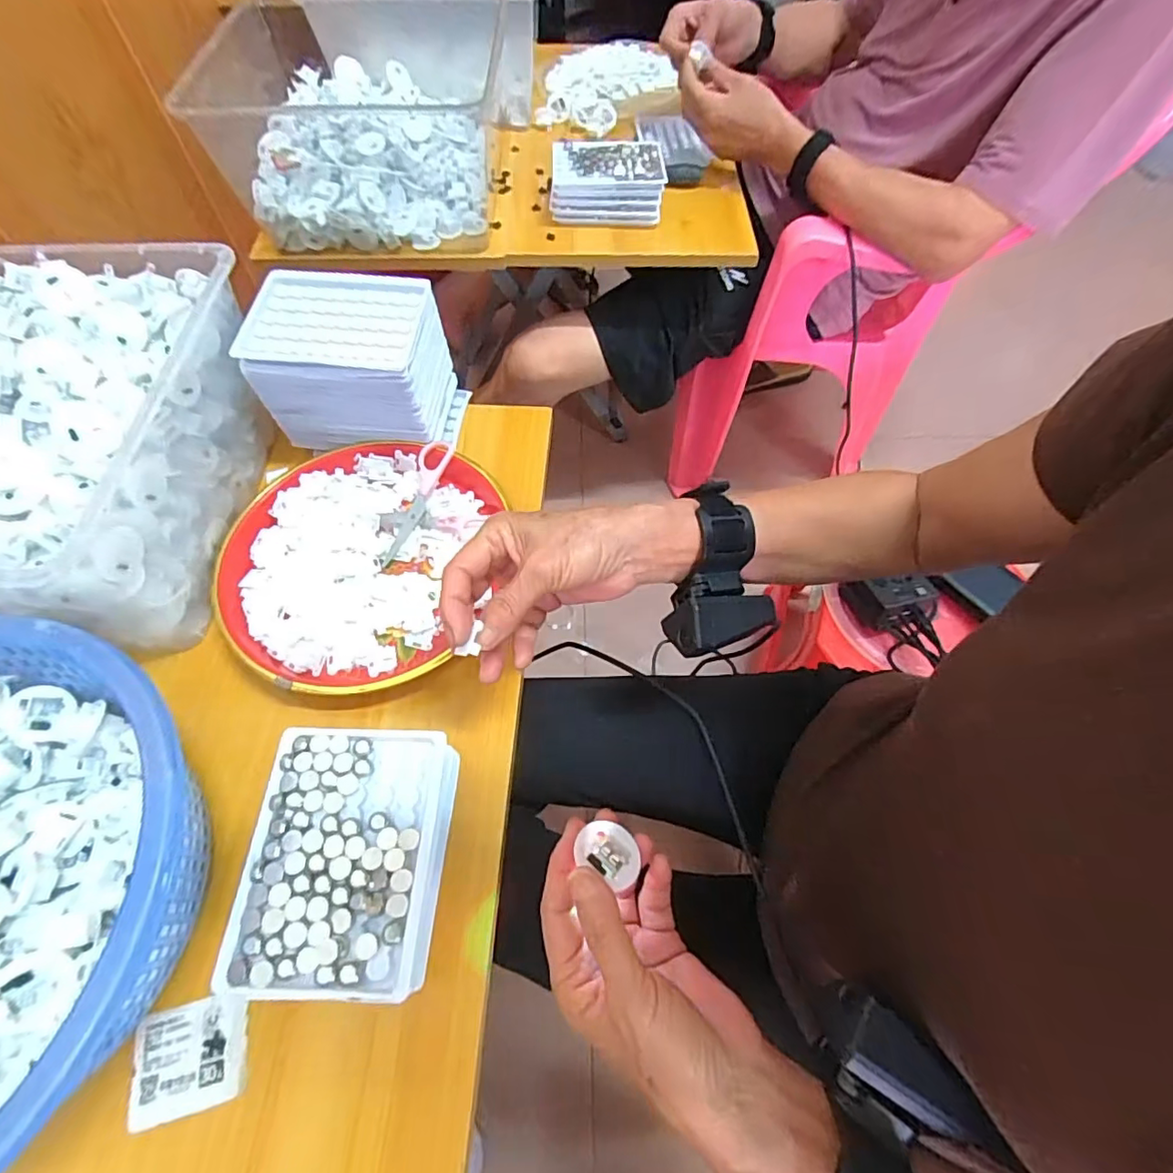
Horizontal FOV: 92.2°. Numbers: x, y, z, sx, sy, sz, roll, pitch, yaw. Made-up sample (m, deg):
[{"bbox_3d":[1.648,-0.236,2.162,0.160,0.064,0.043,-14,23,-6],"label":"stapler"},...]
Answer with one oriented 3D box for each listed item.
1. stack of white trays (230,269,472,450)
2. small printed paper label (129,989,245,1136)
[{"bbox_3d":[-0.189,-0.182,0.473,0.135,0.098,0.096,3,62,1],"label":"stack of white trays"},{"bbox_3d":[-0.214,0.253,0.304,0.058,0.004,0.049,-14,63,-8],"label":"small printed paper label"}]

